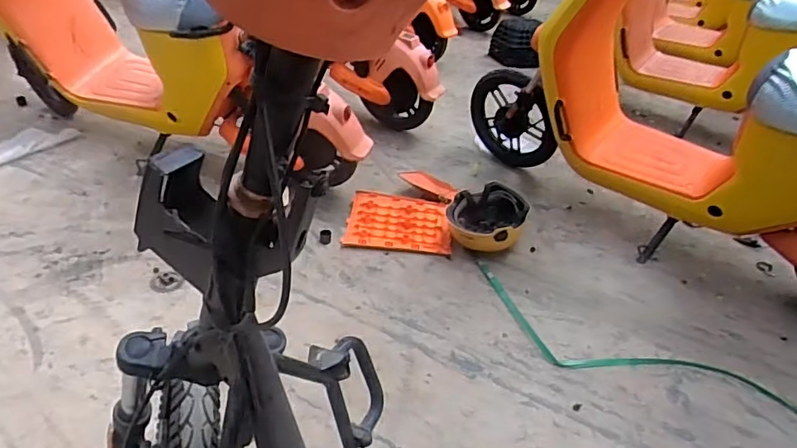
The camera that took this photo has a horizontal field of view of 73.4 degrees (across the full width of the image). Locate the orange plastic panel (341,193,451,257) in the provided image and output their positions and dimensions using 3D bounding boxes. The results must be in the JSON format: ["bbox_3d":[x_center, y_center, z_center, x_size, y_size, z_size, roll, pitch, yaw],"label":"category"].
[{"bbox_3d":[0.004,-0.011,1.655,0.316,0.043,0.259,8,36,1],"label":"orange plastic panel"}]

